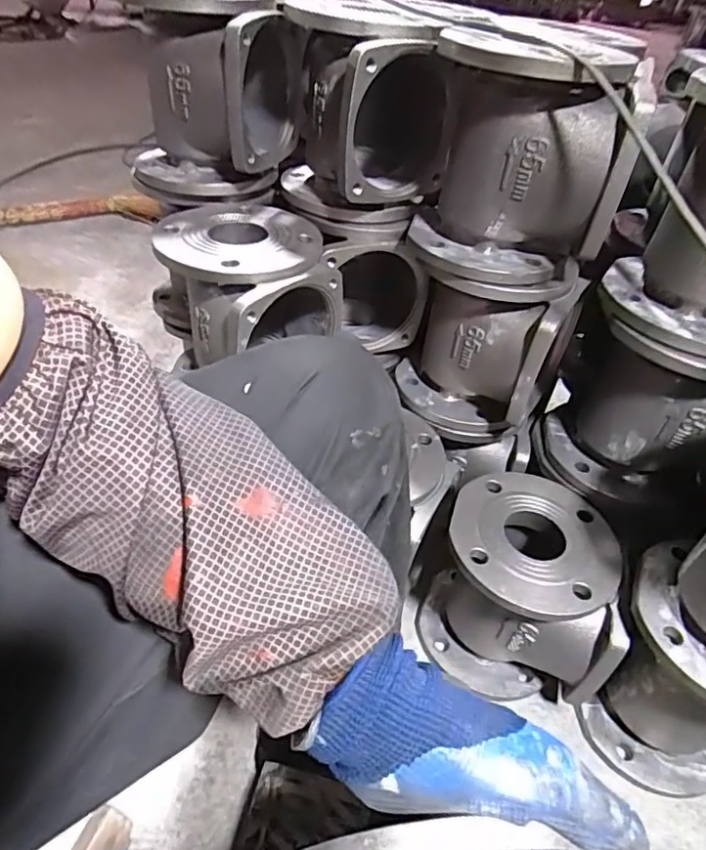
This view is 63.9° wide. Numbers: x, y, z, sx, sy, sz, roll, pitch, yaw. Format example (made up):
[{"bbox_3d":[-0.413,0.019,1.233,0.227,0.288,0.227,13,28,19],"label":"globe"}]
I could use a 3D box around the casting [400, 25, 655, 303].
[{"bbox_3d":[0.159,-0.256,0.575,0.168,0.209,0.197,2,41,-5],"label":"casting"}]

